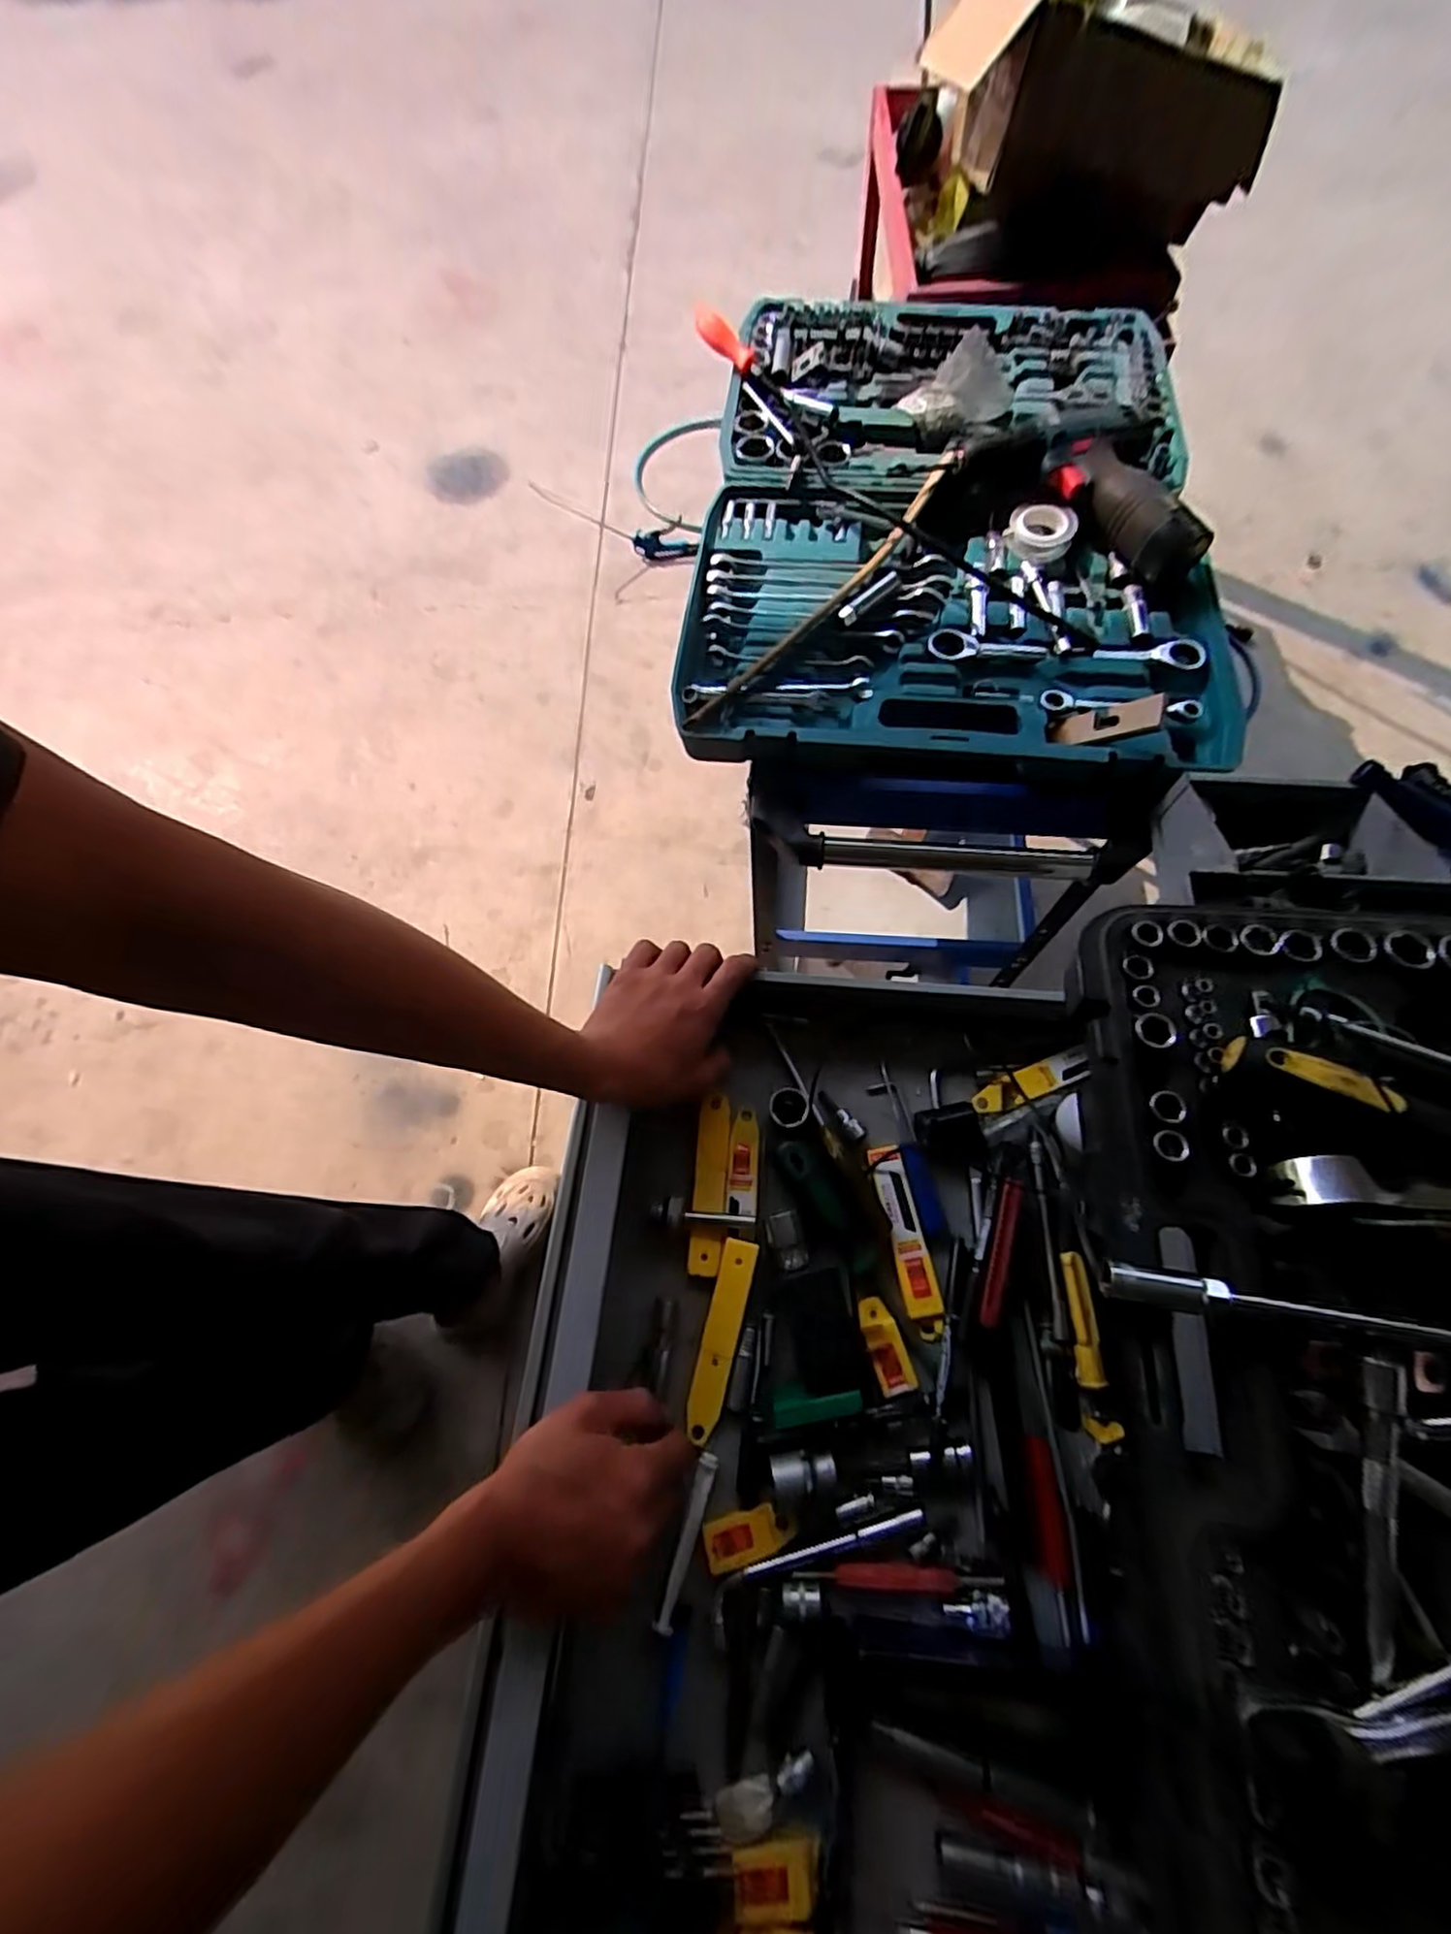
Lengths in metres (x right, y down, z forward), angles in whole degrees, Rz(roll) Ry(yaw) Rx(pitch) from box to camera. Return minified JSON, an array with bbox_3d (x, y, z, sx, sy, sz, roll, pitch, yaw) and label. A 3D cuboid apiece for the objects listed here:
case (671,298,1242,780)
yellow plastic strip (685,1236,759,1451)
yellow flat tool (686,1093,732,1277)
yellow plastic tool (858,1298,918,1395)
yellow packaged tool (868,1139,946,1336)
[{"bbox_3d":[0.216,-0.458,0.672,0.475,0.074,0.625,5,67,5],"label":"case"},{"bbox_3d":[-0.002,0.248,0.466,0.024,0.011,0.118,13,68,8],"label":"yellow plastic strip"},{"bbox_3d":[-0.012,0.160,0.509,0.025,0.012,0.127,2,67,4],"label":"yellow flat tool"},{"bbox_3d":[0.107,0.255,0.462,0.024,0.009,0.058,-15,67,-4],"label":"yellow plastic tool"},{"bbox_3d":[0.129,0.193,0.487,0.023,0.008,0.127,-11,67,-2],"label":"yellow packaged tool"}]

